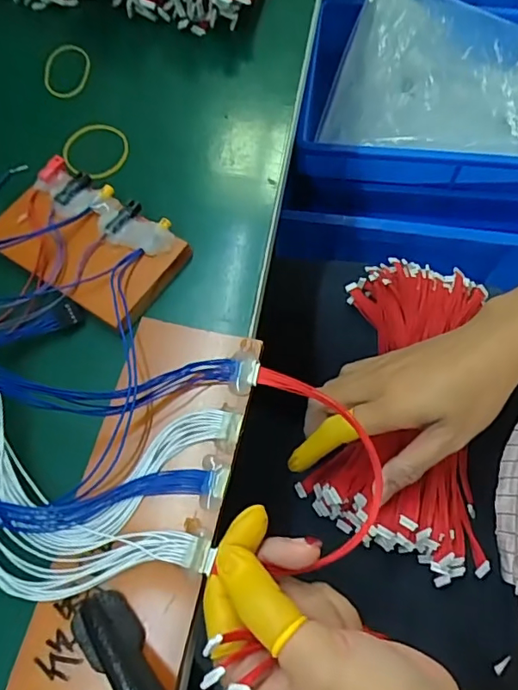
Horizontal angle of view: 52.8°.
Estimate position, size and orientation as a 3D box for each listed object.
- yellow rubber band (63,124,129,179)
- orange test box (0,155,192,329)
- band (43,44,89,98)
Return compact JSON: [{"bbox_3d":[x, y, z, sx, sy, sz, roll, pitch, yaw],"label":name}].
[{"bbox_3d":[-0.118,-0.142,0.378,0.047,0.007,0.050,-1,65,2],"label":"yellow rubber band"},{"bbox_3d":[-0.110,-0.068,0.327,0.118,0.021,0.073,30,70,15],"label":"orange test box"},{"bbox_3d":[-0.150,-0.212,0.408,0.039,0.008,0.057,-26,65,8],"label":"band"}]

